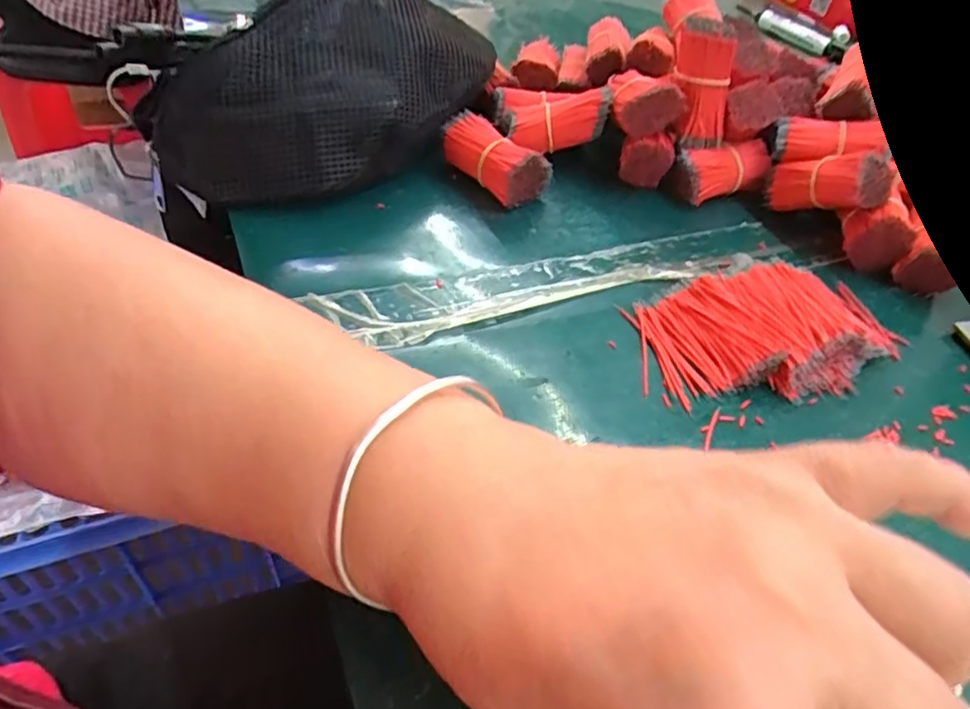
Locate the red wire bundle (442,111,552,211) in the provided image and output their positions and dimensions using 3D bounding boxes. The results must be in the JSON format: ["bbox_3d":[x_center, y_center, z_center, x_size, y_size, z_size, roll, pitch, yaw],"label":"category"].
[{"bbox_3d":[0.006,-0.126,0.411,0.042,0.037,0.069,-28,54,-30],"label":"red wire bundle"}]

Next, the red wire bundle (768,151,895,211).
[{"bbox_3d":[0.207,-0.106,0.396,0.029,0.032,0.070,-28,24,-30],"label":"red wire bundle"}]

